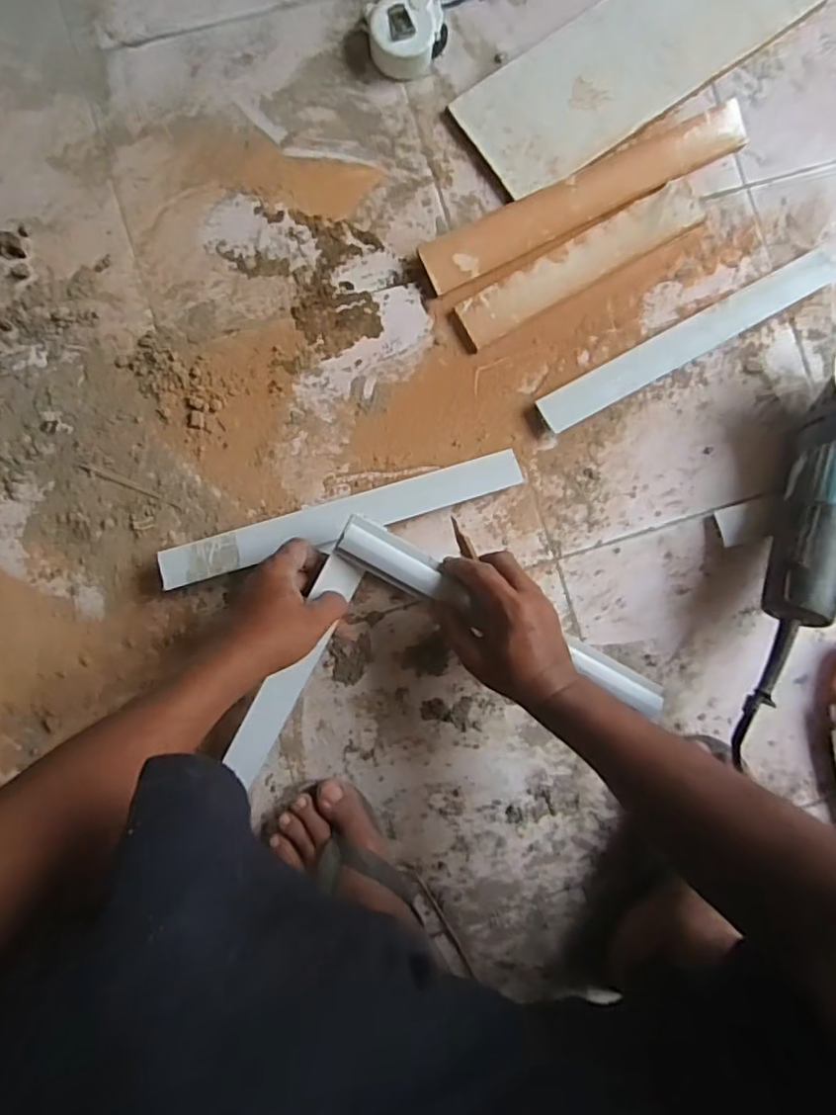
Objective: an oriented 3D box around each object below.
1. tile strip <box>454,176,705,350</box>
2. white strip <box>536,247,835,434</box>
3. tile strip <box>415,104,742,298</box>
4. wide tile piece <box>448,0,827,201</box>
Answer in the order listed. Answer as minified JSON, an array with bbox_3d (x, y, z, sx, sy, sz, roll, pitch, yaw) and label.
[{"bbox_3d":[0.161,-0.292,0.595,0.267,0.010,0.048,-30,89,-2],"label":"tile strip"},{"bbox_3d":[0.271,-0.218,0.599,0.336,0.013,0.040,-28,89,-2],"label":"white strip"},{"bbox_3d":[0.161,-0.353,0.592,0.341,0.016,0.052,-28,89,-2],"label":"tile strip"},{"bbox_3d":[0.218,-0.506,0.603,0.383,0.011,0.136,-36,90,-3],"label":"wide tile piece"}]

